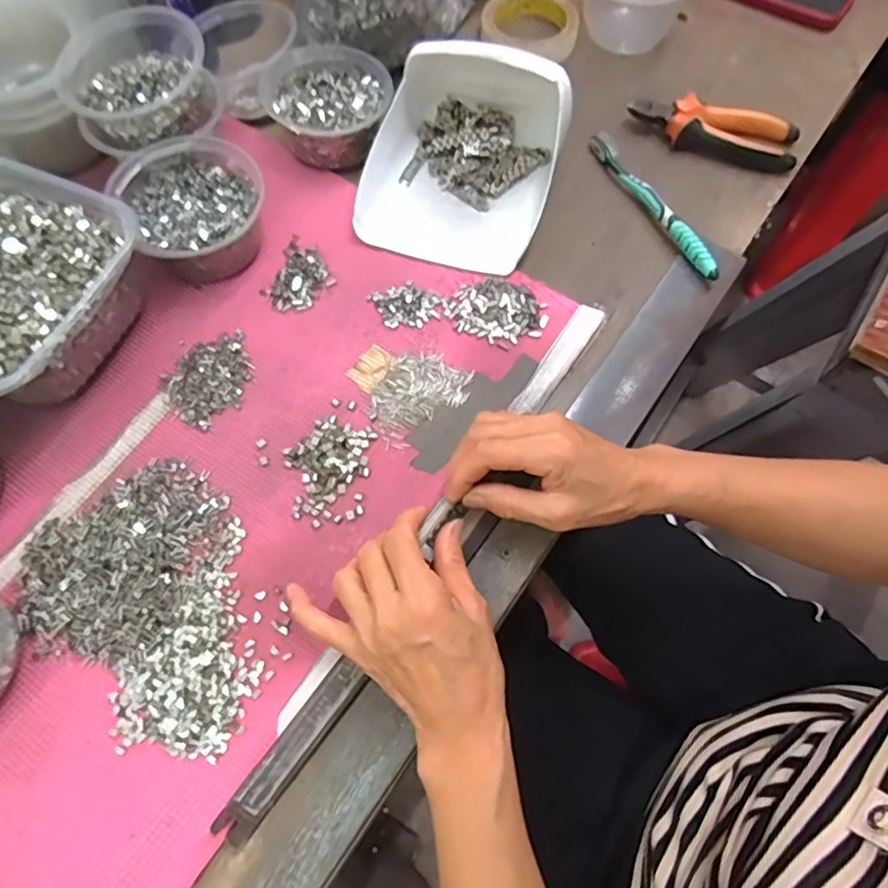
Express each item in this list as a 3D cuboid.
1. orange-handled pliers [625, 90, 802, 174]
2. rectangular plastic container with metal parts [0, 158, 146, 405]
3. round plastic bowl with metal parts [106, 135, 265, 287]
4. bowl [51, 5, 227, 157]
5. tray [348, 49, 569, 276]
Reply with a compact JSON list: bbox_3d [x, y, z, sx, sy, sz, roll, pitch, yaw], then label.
[{"bbox_3d":[0.248,-0.290,0.544,0.149,0.029,0.049,22,69,11],"label":"orange-handled pliers"},{"bbox_3d":[-0.334,-0.116,0.439,0.191,0.071,0.168,21,69,11],"label":"rectangular plastic container with metal parts"},{"bbox_3d":[-0.198,-0.190,0.477,0.101,0.058,0.115,-31,69,-11],"label":"round plastic bowl with metal parts"},{"bbox_3d":[-0.246,-0.292,0.479,0.115,0.058,0.105,0,68,-1],"label":"bowl"},{"bbox_3d":[0.016,-0.250,0.489,0.151,0.080,0.179,17,68,9],"label":"tray"}]

